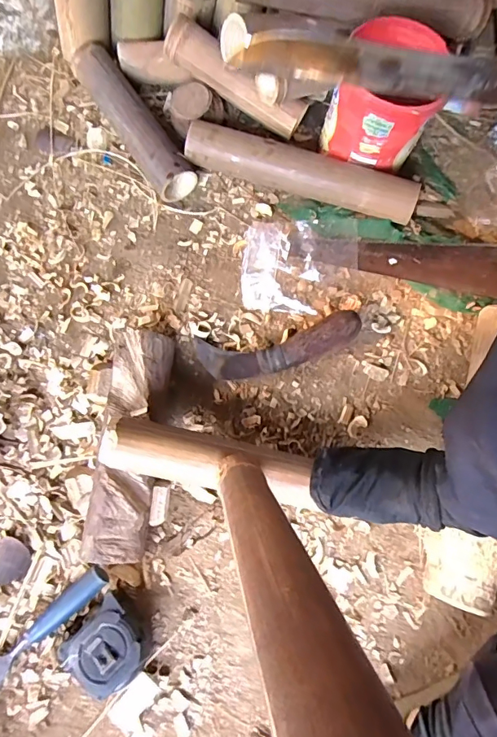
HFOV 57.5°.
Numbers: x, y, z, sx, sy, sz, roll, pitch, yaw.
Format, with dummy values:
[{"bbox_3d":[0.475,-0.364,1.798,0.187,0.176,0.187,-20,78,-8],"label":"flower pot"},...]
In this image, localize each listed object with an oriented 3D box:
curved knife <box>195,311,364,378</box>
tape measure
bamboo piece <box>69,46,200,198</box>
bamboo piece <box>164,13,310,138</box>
[{"bbox_3d":[0.041,-0.030,0.596,0.213,0.039,0.061,-10,75,-5],"label":"curved knife"},{"bbox_3d":[-0.153,0.306,0.495,0.075,0.046,0.082,40,77,8],"label":"tape measure"},{"bbox_3d":[-0.171,-0.363,0.670,0.059,0.070,0.259,-33,78,-10],"label":"bamboo piece"},{"bbox_3d":[-0.017,-0.415,0.648,0.212,0.060,0.047,30,75,-13],"label":"bamboo piece"}]

